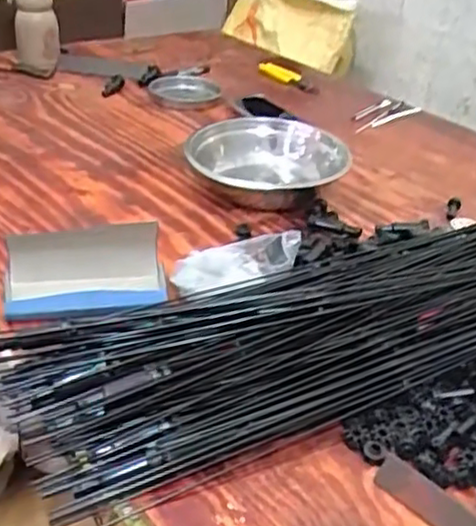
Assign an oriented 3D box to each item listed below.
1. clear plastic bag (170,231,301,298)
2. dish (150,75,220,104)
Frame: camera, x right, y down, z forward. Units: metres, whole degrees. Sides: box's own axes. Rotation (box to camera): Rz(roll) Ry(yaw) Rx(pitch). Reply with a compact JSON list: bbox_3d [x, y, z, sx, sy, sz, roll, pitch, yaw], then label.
[{"bbox_3d":[-0.001,0.000,0.686,0.128,0.041,0.025,-15,36,-10],"label":"clear plastic bag"},{"bbox_3d":[-0.100,-0.325,1.277,0.133,0.024,0.113,8,31,0],"label":"dish"}]

